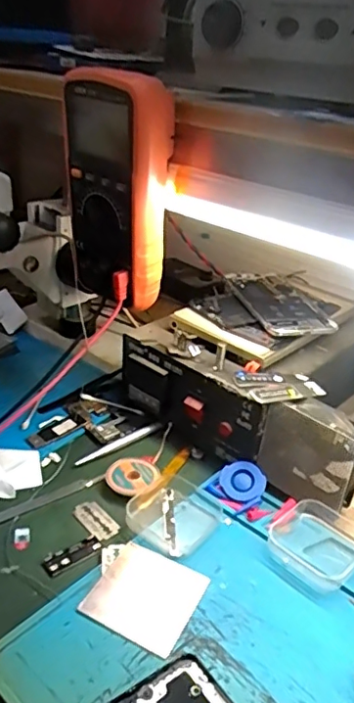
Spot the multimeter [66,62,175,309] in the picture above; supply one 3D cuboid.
[{"bbox_3d":[-0.049,-0.131,0.455,0.050,0.173,0.084,-19,36,-36],"label":"multimeter"}]

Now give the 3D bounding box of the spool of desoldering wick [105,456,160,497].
[{"bbox_3d":[-0.039,0.108,0.482,0.043,0.010,0.047,19,32,25],"label":"spool of desoldering wick"}]

